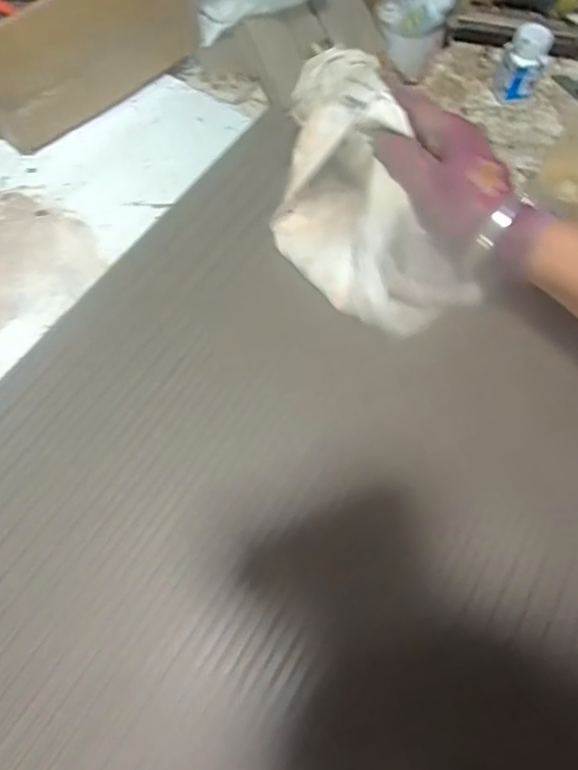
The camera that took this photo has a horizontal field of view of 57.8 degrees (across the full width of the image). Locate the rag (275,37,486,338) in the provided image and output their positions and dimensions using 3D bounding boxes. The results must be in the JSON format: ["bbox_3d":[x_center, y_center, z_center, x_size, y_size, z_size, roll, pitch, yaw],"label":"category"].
[{"bbox_3d":[0.051,-0.125,0.374,0.089,0.096,0.192,-23,71,-12],"label":"rag"}]

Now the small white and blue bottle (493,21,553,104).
[{"bbox_3d":[0.266,-0.364,0.595,0.049,0.073,0.043,16,66,5],"label":"small white and blue bottle"}]

